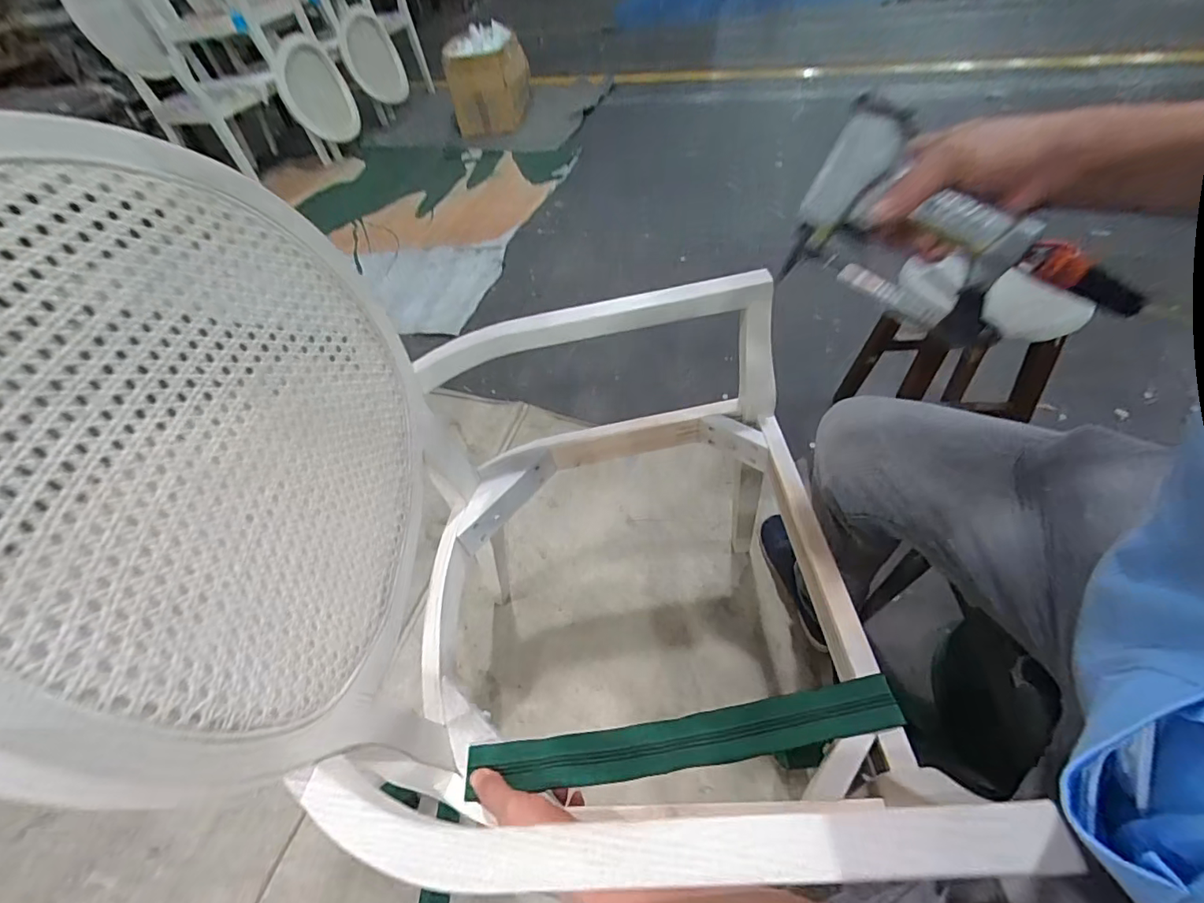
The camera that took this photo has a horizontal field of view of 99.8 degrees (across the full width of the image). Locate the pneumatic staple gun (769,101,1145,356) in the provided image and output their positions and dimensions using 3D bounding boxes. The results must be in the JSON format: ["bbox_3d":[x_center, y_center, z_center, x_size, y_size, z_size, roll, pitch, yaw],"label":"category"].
[{"bbox_3d":[0.274,-0.161,0.409,0.236,0.110,0.048,33,58,3],"label":"pneumatic staple gun"}]

